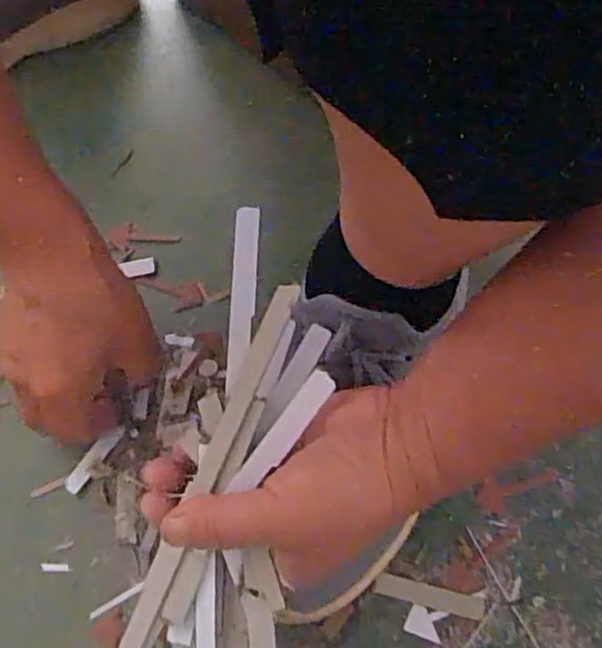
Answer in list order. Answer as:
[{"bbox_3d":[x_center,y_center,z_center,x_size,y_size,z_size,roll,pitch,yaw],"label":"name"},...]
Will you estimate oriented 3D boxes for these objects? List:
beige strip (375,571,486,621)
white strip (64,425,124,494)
[{"bbox_3d":[0.066,0.139,0.344,0.054,0.004,0.011,12,64,9],"label":"beige strip"},{"bbox_3d":[-0.119,0.077,0.387,0.011,0.007,0.045,35,74,19],"label":"white strip"}]

